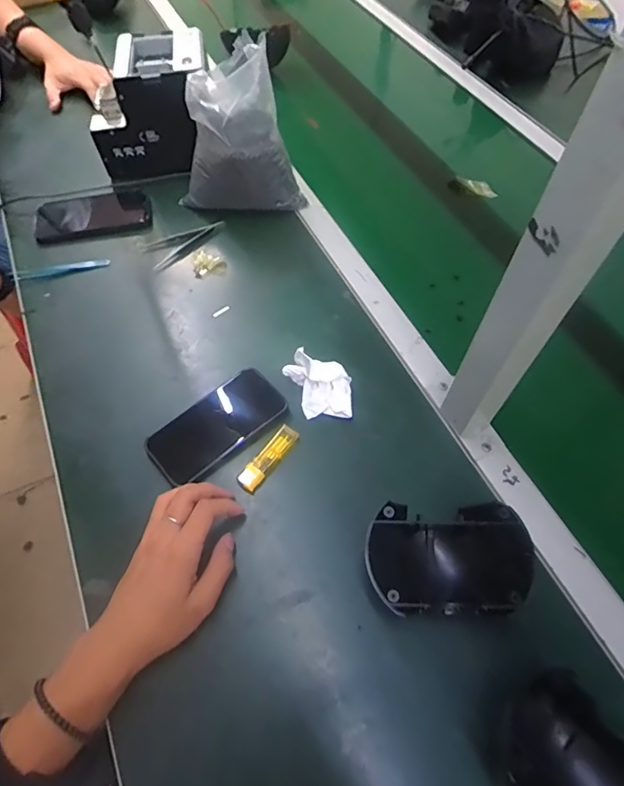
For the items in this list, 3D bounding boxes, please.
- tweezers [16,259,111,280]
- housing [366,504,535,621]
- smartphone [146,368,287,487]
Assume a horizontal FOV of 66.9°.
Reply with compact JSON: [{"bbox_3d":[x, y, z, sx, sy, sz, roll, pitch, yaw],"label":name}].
[{"bbox_3d":[-0.337,-0.168,0.642,0.119,0.004,0.018,-12,58,-9],"label":"tweezers"},{"bbox_3d":[0.111,0.146,0.411,0.128,0.077,0.086,-1,57,-2],"label":"housing"},{"bbox_3d":[-0.103,0.033,0.513,0.147,0.011,0.075,-37,65,-22],"label":"smartphone"}]

